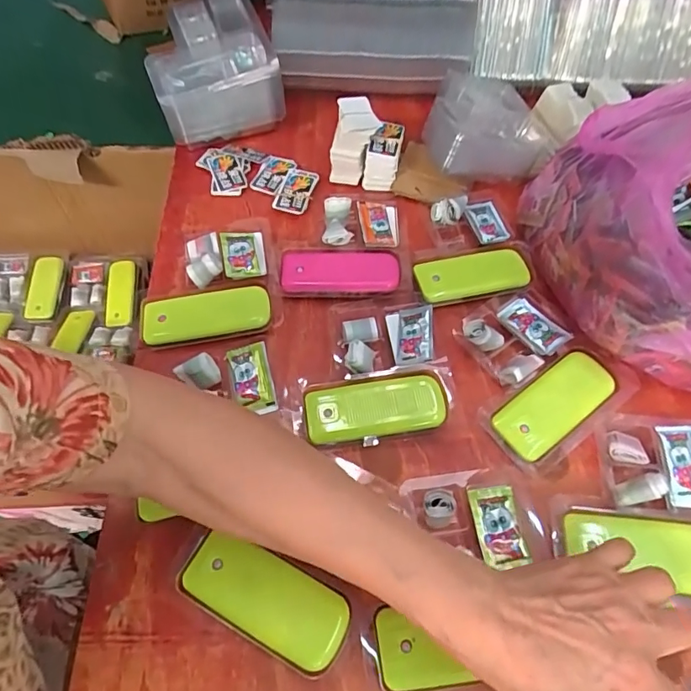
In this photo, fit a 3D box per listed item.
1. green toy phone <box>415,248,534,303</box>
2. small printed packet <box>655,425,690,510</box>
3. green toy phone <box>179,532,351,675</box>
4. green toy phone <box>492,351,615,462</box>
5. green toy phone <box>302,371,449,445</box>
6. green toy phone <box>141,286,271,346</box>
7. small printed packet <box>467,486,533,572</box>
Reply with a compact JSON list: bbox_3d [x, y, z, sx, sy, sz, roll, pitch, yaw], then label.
[{"bbox_3d":[0.113,-0.064,0.439,0.100,0.011,0.043,-11,60,-4],"label":"green toy phone"},{"bbox_3d":[0.244,0.085,0.350,0.033,0.007,0.057,-1,59,2],"label":"small printed packet"},{"bbox_3d":[-0.050,0.157,0.308,0.105,0.011,0.043,24,63,15],"label":"green toy phone"},{"bbox_3d":[0.163,0.045,0.382,0.101,0.011,0.043,-34,64,-16],"label":"green toy phone"},{"bbox_3d":[0.023,0.050,0.382,0.104,0.021,0.047,-8,59,-3],"label":"green toy phone"},{"bbox_3d":[-0.116,-0.025,0.414,0.103,0.011,0.042,-10,59,-3],"label":"green toy phone"},{"bbox_3d":[0.102,0.121,0.329,0.029,0.006,0.051,-12,54,9],"label":"small printed packet"}]

